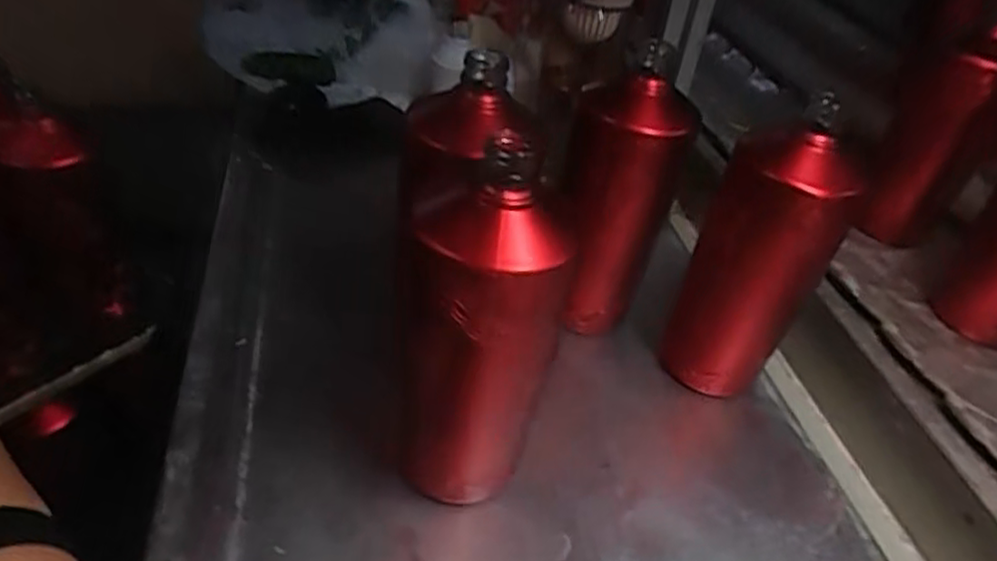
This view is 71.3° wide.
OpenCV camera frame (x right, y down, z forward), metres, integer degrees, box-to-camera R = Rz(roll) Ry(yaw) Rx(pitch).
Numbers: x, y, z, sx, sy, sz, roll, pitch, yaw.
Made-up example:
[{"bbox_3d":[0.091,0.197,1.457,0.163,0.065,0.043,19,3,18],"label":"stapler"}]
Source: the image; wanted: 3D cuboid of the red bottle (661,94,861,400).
[{"bbox_3d":[0.180,-0.012,0.483,0.080,0.186,0.073,23,43,17],"label":"red bottle"}]

